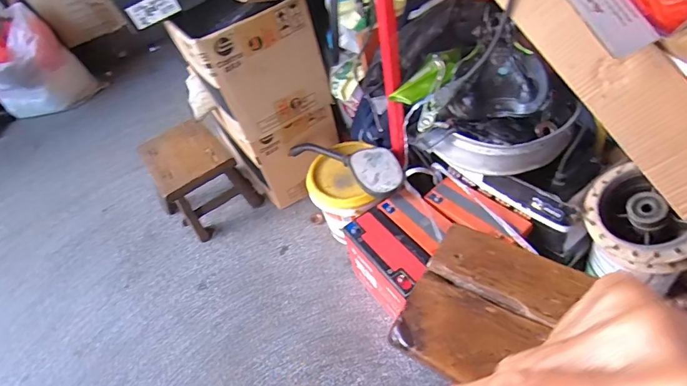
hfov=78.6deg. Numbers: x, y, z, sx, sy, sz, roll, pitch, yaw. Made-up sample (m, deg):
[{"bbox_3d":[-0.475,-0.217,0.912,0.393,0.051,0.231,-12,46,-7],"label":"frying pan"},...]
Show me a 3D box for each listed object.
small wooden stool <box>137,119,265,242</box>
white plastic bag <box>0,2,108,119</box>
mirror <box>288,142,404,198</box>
[{"bbox_3d":[-0.356,-0.033,1.034,0.182,0.188,0.228,-38,51,-22],"label":"small wooden stool"},{"bbox_3d":[-1.094,-0.443,1.473,0.304,0.350,0.224,-32,49,-17],"label":"white plastic bag"},{"bbox_3d":[0.006,-0.072,0.852,0.284,0.034,0.092,26,70,38],"label":"mirror"}]

